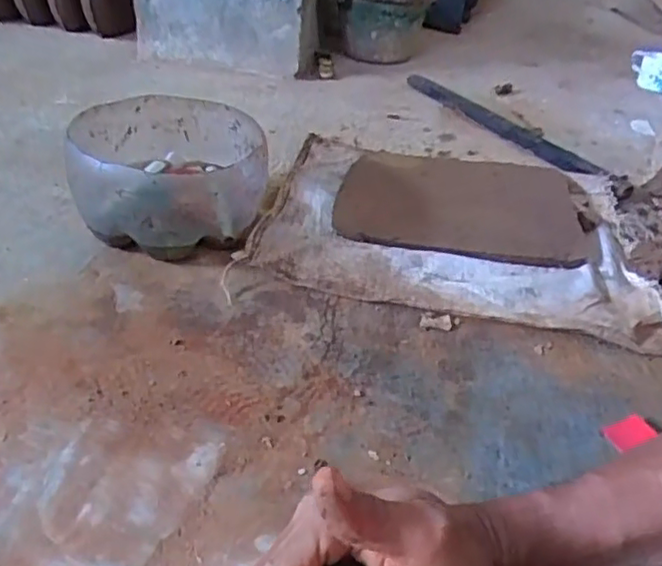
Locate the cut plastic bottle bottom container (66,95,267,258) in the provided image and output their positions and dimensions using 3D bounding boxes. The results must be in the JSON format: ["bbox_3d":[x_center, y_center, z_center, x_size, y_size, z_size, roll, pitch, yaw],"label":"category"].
[{"bbox_3d":[-0.204,-0.131,0.816,0.228,0.132,0.245,-2,37,-12],"label":"cut plastic bottle bottom container"}]

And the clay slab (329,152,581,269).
[{"bbox_3d":[0.189,-0.117,0.930,0.345,0.030,0.271,8,36,3],"label":"clay slab"}]

